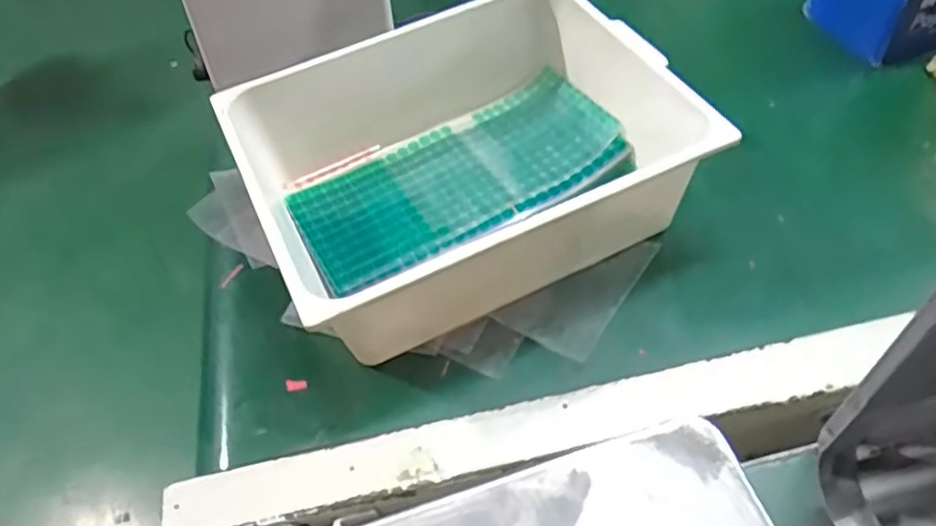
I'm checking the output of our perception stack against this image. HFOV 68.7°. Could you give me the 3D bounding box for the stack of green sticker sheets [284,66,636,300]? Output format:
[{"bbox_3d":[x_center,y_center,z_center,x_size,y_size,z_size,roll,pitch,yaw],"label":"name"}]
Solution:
[{"bbox_3d":[-0.013,-0.087,0.663,0.310,0.038,0.156,-23,54,-11],"label":"stack of green sticker sheets"}]

